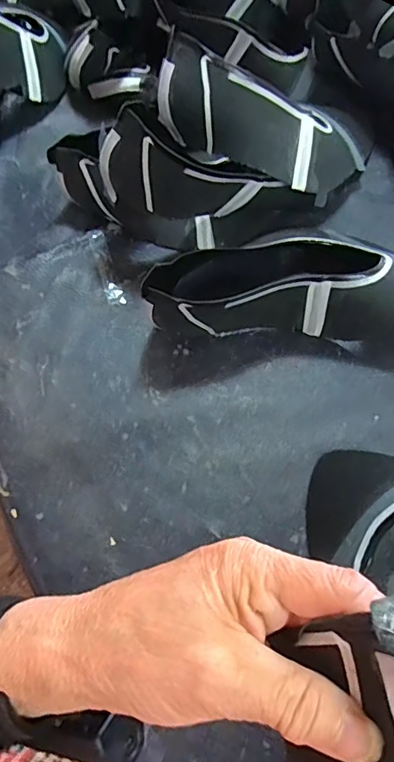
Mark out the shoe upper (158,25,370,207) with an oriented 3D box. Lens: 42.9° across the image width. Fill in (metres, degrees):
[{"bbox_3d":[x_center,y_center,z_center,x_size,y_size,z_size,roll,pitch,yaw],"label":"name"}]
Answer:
[{"bbox_3d":[0.066,-0.226,0.452,0.214,0.061,0.090,11,62,-26],"label":"shoe upper"}]

